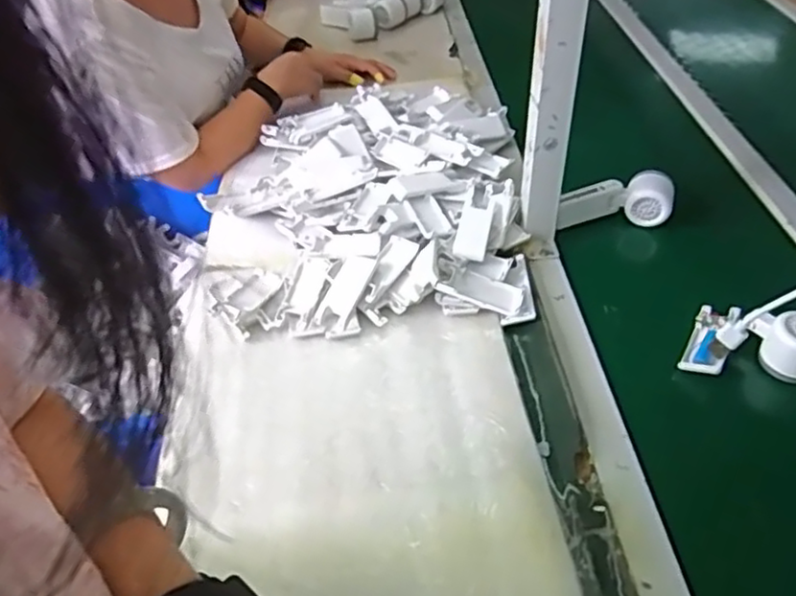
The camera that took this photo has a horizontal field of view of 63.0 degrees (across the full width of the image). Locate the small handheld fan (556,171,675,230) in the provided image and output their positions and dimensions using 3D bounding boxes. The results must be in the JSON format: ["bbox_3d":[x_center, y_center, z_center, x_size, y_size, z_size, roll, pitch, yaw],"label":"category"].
[{"bbox_3d":[0.293,-0.129,0.880,0.147,0.057,0.052,-5,41,19],"label":"small handheld fan"}]

